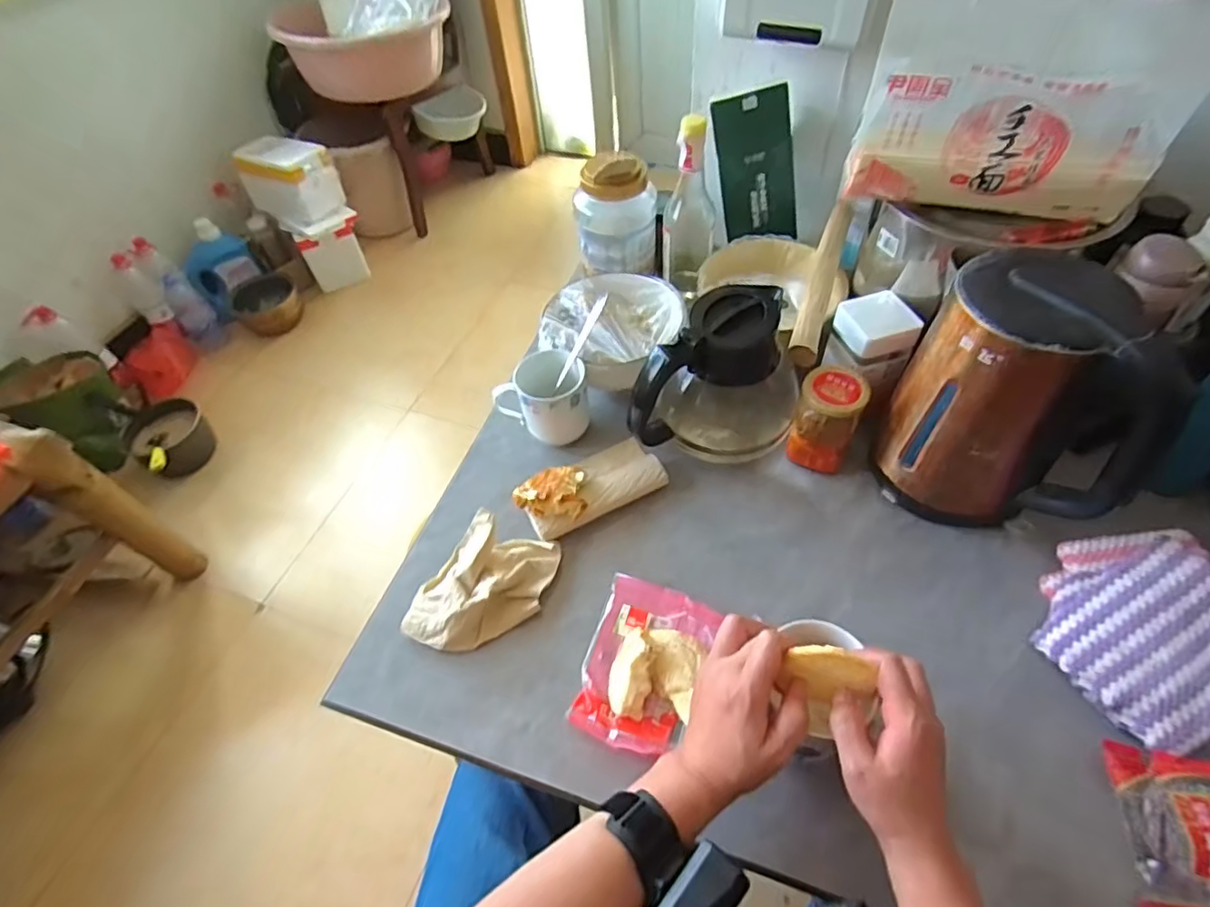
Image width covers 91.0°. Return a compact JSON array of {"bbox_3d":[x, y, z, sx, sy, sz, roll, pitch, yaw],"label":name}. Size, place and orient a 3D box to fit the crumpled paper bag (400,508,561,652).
[{"bbox_3d":[-0.118,0.130,0.583,0.094,0.038,0.144,26,59,23],"label":"crumpled paper bag"}]

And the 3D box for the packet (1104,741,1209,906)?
[{"bbox_3d":[0.427,0.278,0.432,0.083,0.033,0.106,6,54,9],"label":"packet"}]

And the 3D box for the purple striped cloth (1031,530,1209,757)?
[{"bbox_3d":[0.462,0.147,0.506,0.157,0.031,0.161,-30,53,2],"label":"purple striped cloth"}]

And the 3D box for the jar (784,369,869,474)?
[{"bbox_3d":[0.235,-0.036,0.634,0.061,0.100,0.062,-2,53,3],"label":"jar"}]

